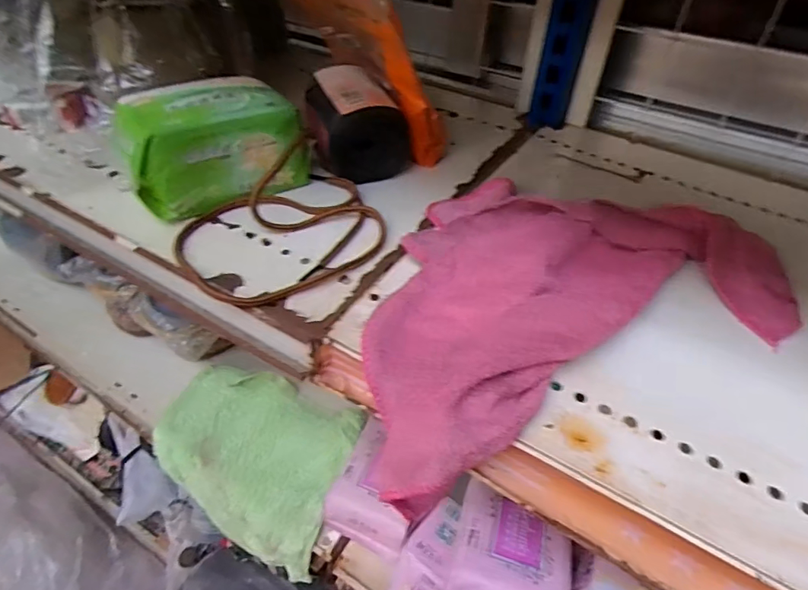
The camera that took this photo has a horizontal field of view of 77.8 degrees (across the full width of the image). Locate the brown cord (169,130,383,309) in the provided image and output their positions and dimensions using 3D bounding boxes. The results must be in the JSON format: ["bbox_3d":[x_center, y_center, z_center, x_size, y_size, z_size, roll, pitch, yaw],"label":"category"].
[{"bbox_3d":[-0.080,-0.054,0.325,0.134,0.039,0.113,-27,50,-28],"label":"brown cord"}]

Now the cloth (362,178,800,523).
[{"bbox_3d":[0.093,-0.006,0.318,0.279,0.068,0.180,-15,46,-19],"label":"cloth"}]

